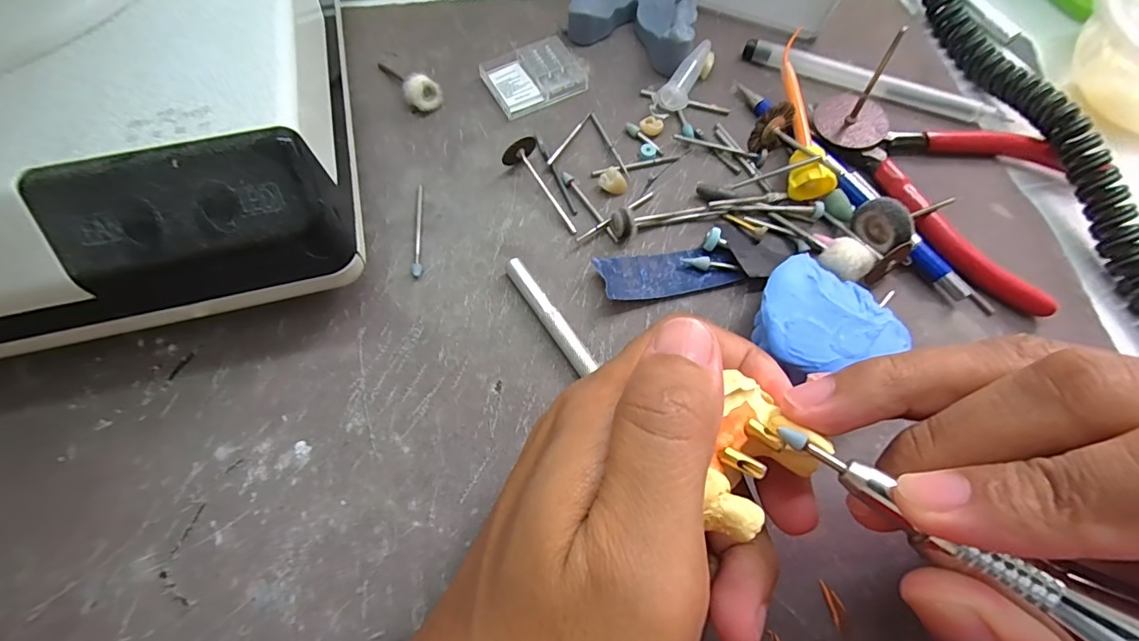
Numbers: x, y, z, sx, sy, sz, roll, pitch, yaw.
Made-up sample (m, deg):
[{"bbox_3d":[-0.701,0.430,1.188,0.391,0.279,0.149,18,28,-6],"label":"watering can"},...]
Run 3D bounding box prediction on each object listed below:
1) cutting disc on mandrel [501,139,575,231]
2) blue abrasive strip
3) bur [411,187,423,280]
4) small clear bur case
[{"bbox_3d":[-0.014,-0.057,0.209,0.016,0.014,0.045,-23,69,-10],"label":"cutting disc on mandrel"},{"bbox_3d":[0.041,-0.020,0.198,0.057,0.009,0.020,-11,68,-5],"label":"blue abrasive strip"},{"bbox_3d":[-0.065,-0.040,0.205,0.004,0.004,0.047,-6,67,-3],"label":"bur"},{"bbox_3d":[-0.018,-0.121,0.239,0.045,0.007,0.036,-30,71,-12],"label":"small clear bur case"}]

